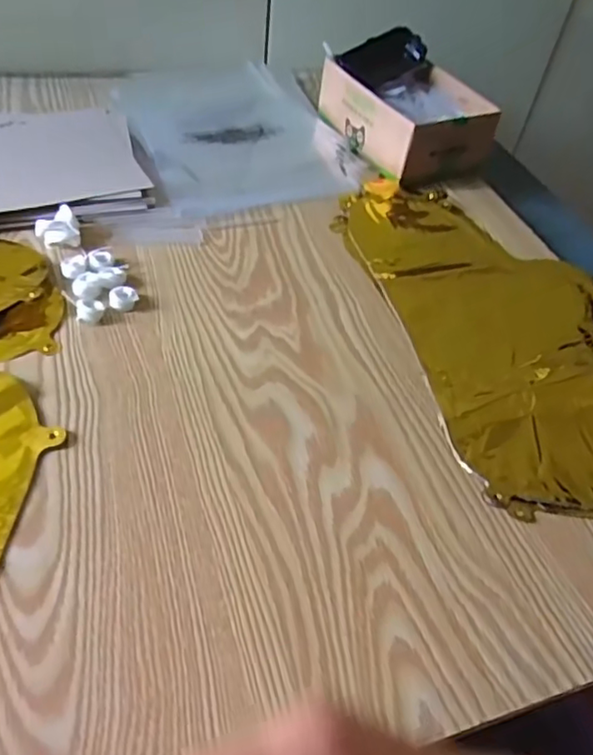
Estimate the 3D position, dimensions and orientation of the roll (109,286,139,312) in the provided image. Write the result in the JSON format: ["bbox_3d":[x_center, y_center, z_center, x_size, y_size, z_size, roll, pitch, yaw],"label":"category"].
[{"bbox_3d":[-0.139,-0.065,0.491,0.022,0.010,0.024,3,48,-4],"label":"roll"}]

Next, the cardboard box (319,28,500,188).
[{"bbox_3d":[0.128,-0.302,0.689,0.134,0.073,0.186,-17,52,-21],"label":"cardboard box"}]

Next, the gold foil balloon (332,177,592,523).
[{"bbox_3d":[0.189,-0.050,0.520,0.215,0.013,0.411,-8,49,-14],"label":"gold foil balloon"}]

